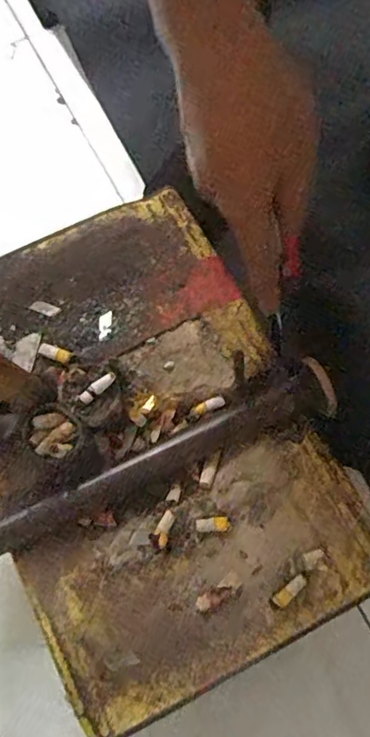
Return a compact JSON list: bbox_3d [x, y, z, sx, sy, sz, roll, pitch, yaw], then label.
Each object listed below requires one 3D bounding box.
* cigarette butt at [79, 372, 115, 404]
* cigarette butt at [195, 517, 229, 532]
[{"bbox_3d":[-0.059,0.013,0.380,0.029,0.004,0.010,-39,76,5],"label":"cigarette butt"},{"bbox_3d":[0.019,0.105,0.379,0.022,0.004,0.009,-3,72,-1],"label":"cigarette butt"}]

